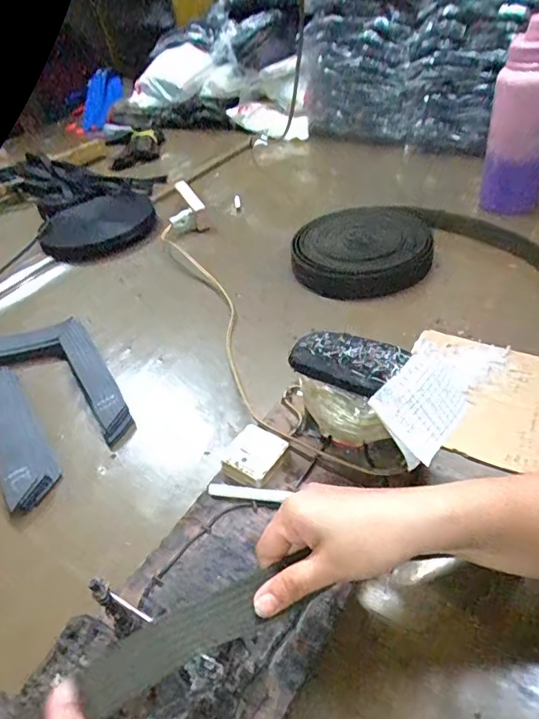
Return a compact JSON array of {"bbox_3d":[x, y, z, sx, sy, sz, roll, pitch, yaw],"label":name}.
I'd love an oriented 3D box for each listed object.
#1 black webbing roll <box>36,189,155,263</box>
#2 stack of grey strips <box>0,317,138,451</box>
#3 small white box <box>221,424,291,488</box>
[{"bbox_3d":[-0.311,-0.242,0.898,0.201,0.039,0.197,-6,40,5],"label":"black webbing roll"},{"bbox_3d":[-0.303,-0.004,0.637,0.372,0.030,0.138,13,45,25],"label":"stack of grey strips"},{"bbox_3d":[-0.015,0.086,0.442,0.048,0.019,0.052,24,50,34],"label":"small white box"}]

